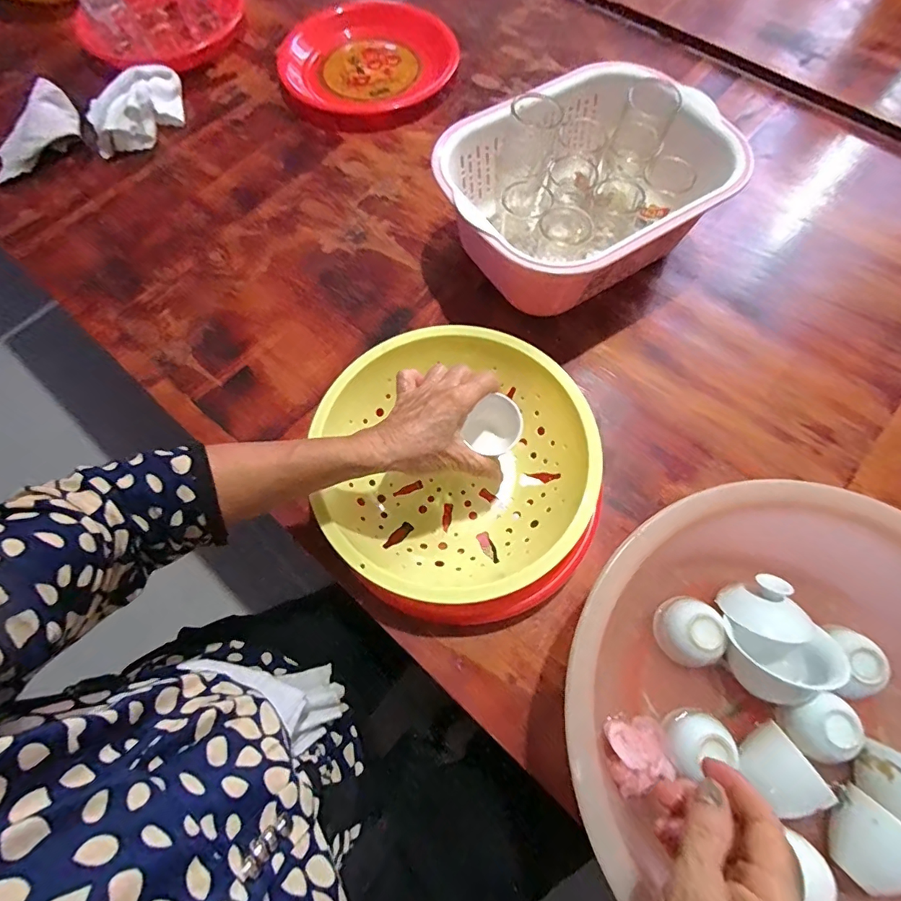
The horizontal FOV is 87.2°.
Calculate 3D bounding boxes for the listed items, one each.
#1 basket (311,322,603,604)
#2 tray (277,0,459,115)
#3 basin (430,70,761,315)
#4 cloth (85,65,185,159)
[{"bbox_3d":[0.002,0.012,0.448,0.236,0.074,0.248,-1,69,1],"label":"basket"},{"bbox_3d":[-0.132,-0.599,0.717,0.243,0.032,0.243,-1,69,1],"label":"tray"},{"bbox_3d":[0.144,-0.283,0.531,0.296,0.130,0.243,-39,73,-12],"label":"basin"},{"bbox_3d":[-0.441,-0.481,0.669,0.142,0.040,0.093,-35,72,-11],"label":"cloth"}]

